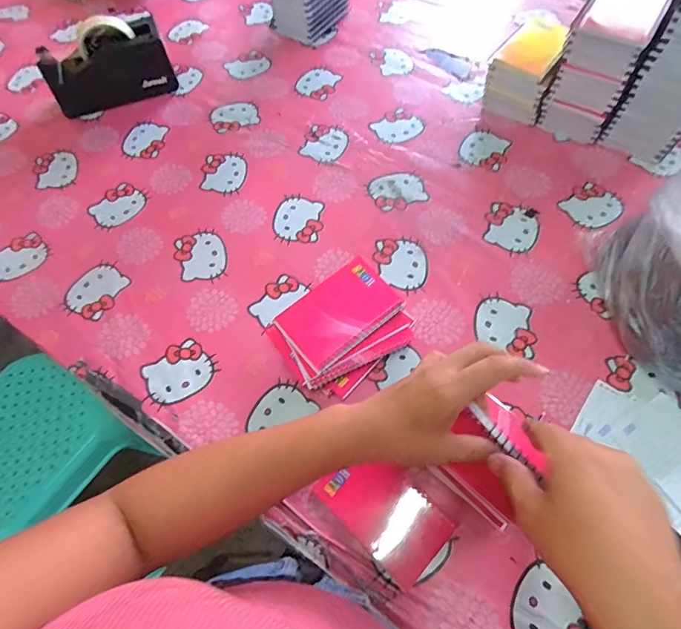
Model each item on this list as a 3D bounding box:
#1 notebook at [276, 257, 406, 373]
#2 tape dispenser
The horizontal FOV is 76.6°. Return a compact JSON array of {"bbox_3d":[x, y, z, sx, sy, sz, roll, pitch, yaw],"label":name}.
[{"bbox_3d":[0.000,-0.004,0.495,0.132,0.016,0.082,-39,67,-15],"label":"notebook"},{"bbox_3d":[-0.395,-0.418,0.727,0.203,0.119,0.061,-23,64,-9],"label":"tape dispenser"}]

